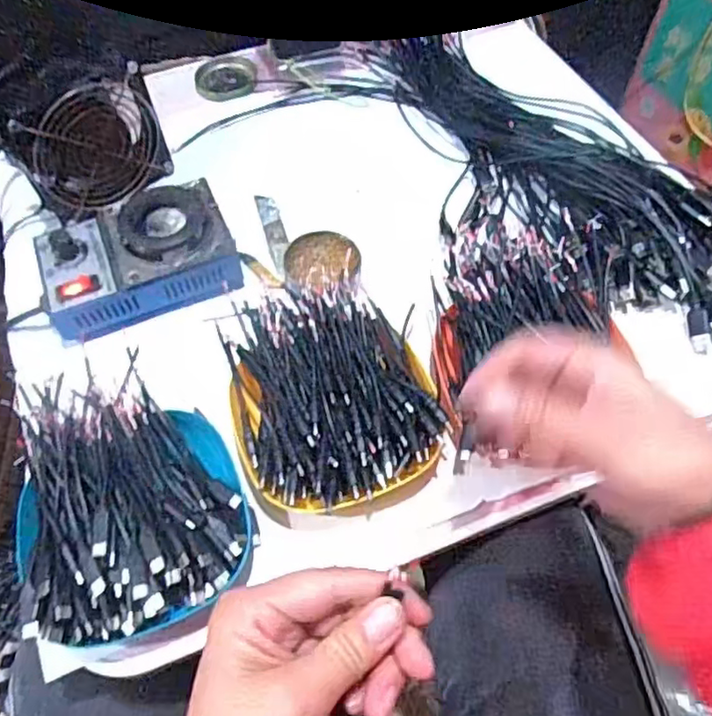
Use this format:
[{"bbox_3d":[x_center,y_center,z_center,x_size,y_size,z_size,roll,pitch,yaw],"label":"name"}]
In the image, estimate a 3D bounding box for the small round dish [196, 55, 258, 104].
[{"bbox_3d":[-0.140,-0.301,0.672,0.062,0.011,0.066,-1,60,1],"label":"small round dish"}]

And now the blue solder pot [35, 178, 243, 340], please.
[{"bbox_3d":[-0.178,-0.078,0.509,0.151,0.060,0.104,-23,62,-11],"label":"blue solder pot"}]

